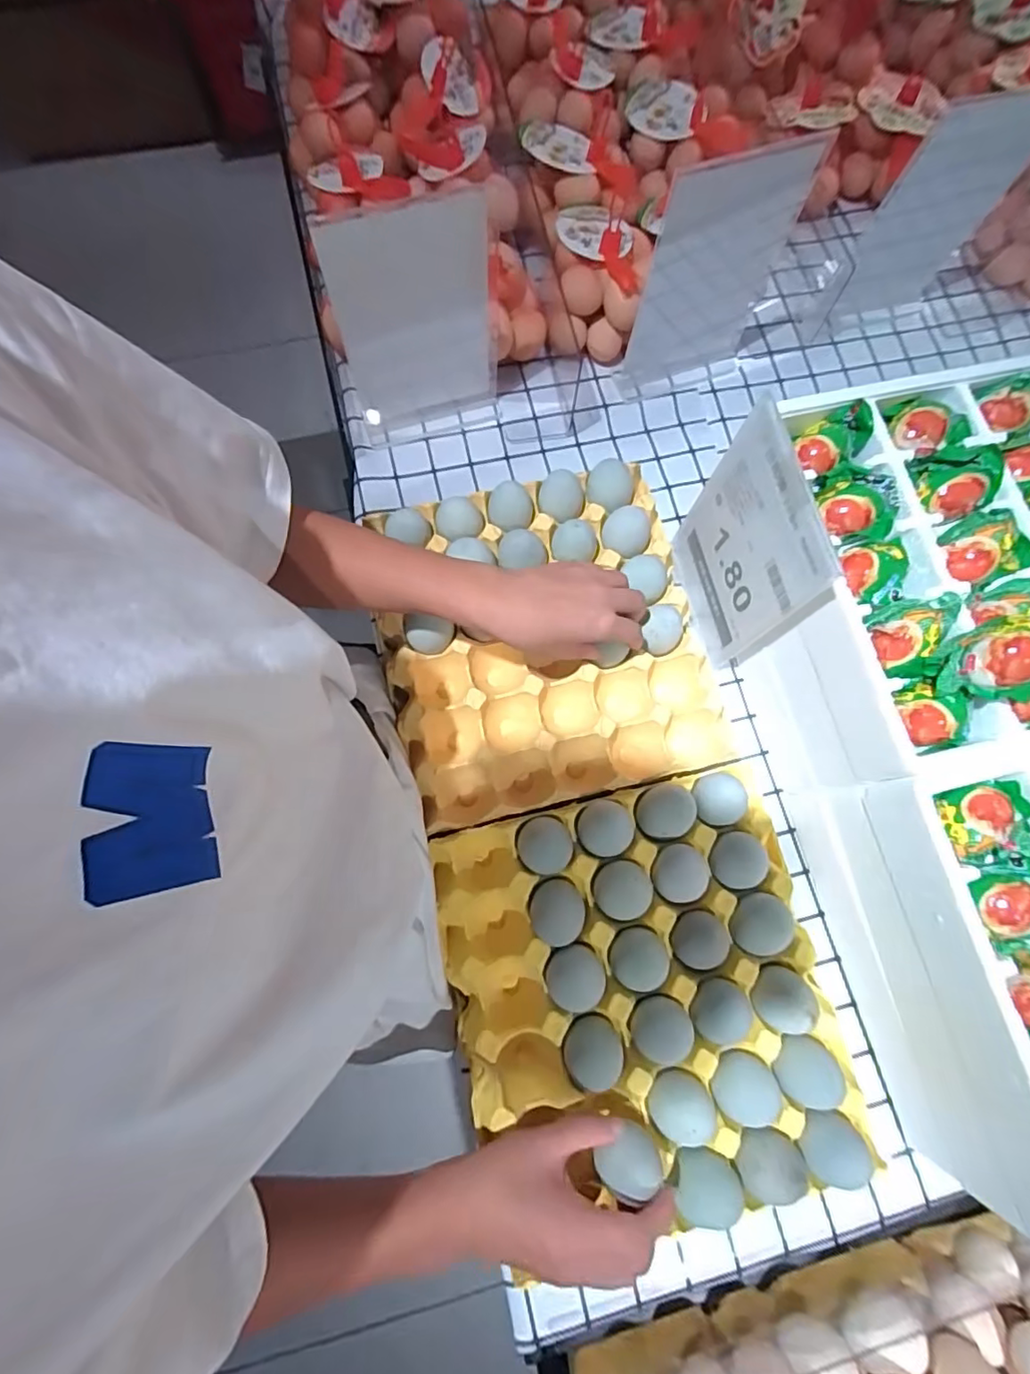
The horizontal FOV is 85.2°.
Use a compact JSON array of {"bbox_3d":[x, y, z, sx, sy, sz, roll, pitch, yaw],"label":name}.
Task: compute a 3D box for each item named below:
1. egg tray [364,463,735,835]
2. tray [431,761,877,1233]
[{"bbox_3d":[0.024,-0.044,0.499,0.269,0.060,0.286,-14,76,-5],"label":"egg tray"},{"bbox_3d":[0.092,0.228,0.424,0.268,0.056,0.278,-11,76,-4],"label":"tray"}]

